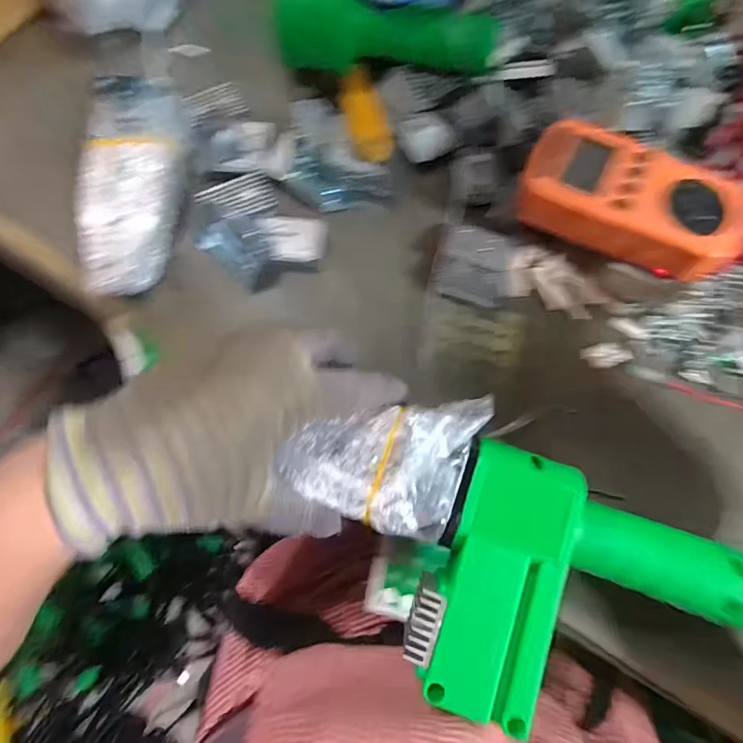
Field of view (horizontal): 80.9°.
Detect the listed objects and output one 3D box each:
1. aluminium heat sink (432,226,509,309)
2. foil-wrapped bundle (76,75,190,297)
[{"bbox_3d":[0.075,-0.078,0.316,0.057,0.008,0.057,11,84,-10],"label":"aluminium heat sink"},{"bbox_3d":[-0.176,-0.135,0.314,0.075,0.019,0.166,0,74,-1],"label":"foil-wrapped bundle"}]

